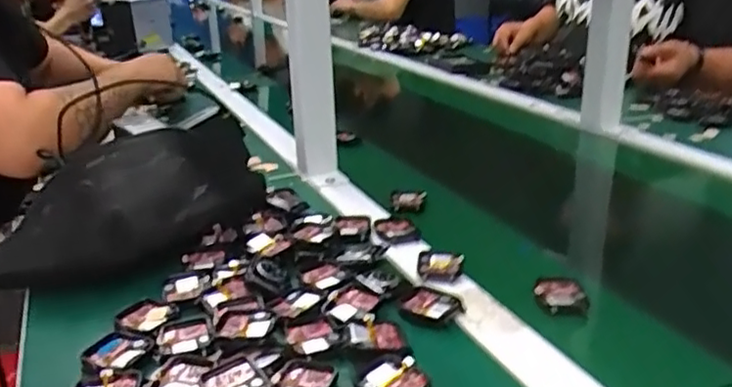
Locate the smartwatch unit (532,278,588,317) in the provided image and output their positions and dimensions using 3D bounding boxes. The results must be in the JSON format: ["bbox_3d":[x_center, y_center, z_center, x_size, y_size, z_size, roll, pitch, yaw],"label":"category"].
[{"bbox_3d":[0.153,0.081,0.510,0.038,0.013,0.037,-3,21,-4],"label":"smartwatch unit"}]

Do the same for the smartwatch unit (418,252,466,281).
[{"bbox_3d":[0.063,0.061,0.546,0.036,0.008,0.045,2,21,11],"label":"smartwatch unit"}]

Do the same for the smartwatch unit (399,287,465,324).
[{"bbox_3d":[0.050,0.087,0.497,0.046,0.006,0.036,14,26,35],"label":"smartwatch unit"}]

